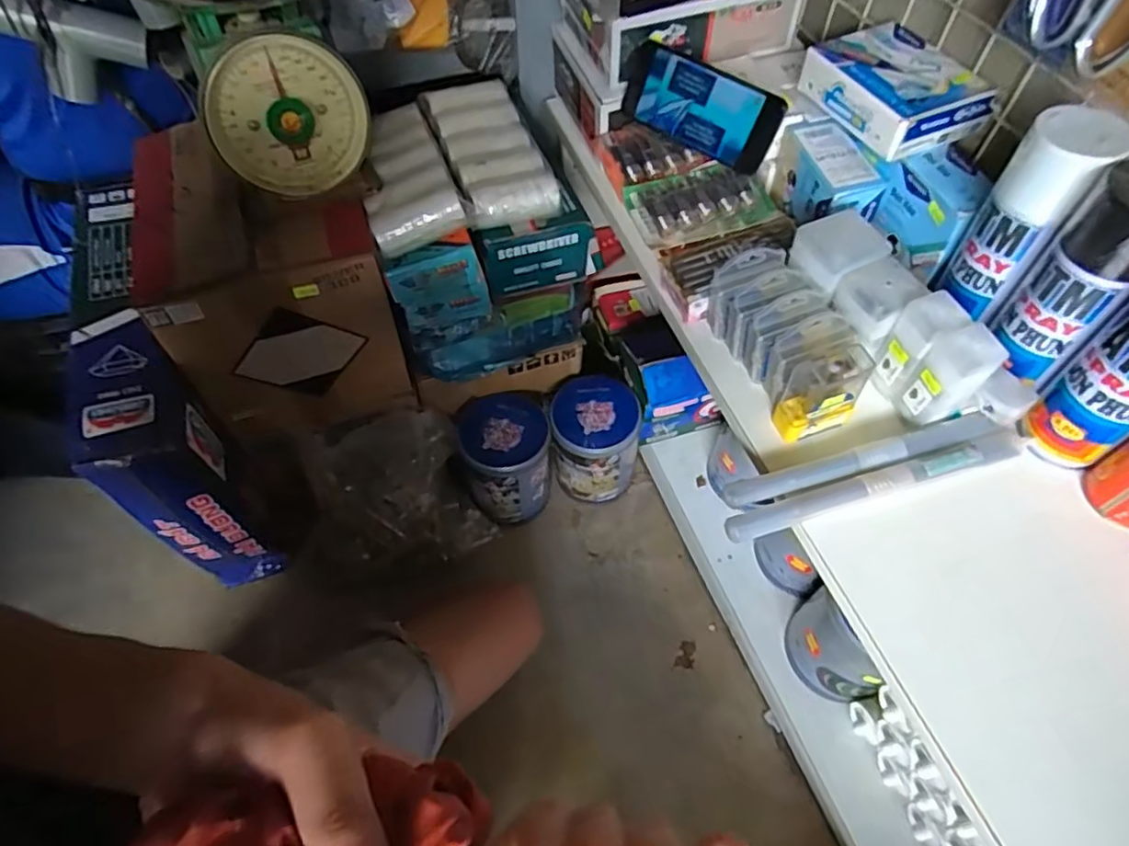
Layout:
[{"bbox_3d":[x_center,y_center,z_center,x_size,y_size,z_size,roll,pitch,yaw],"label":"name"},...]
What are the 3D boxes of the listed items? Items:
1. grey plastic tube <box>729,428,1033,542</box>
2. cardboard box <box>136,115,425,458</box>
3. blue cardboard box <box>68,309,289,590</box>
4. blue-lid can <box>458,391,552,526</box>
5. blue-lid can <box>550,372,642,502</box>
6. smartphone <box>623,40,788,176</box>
[{"bbox_3d":[0.254,0.049,0.517,0.258,0.029,0.023,-14,57,-10],"label":"grey plastic tube"},{"bbox_3d":[-0.320,-0.168,0.723,0.211,0.236,0.264,-16,57,-11],"label":"cardboard box"},{"bbox_3d":[-0.408,0.056,0.726,0.092,0.338,0.153,-14,57,-10],"label":"blue cardboard box"},{"bbox_3d":[-0.077,0.047,0.857,0.107,0.140,0.119,-9,56,-7],"label":"blue-lid can"},{"bbox_3d":[0.039,0.025,0.871,0.112,0.153,0.103,0,56,0],"label":"blue-lid can"},{"bbox_3d":[0.138,-0.321,0.658,0.163,0.077,0.017,33,40,14],"label":"smartphone"}]

